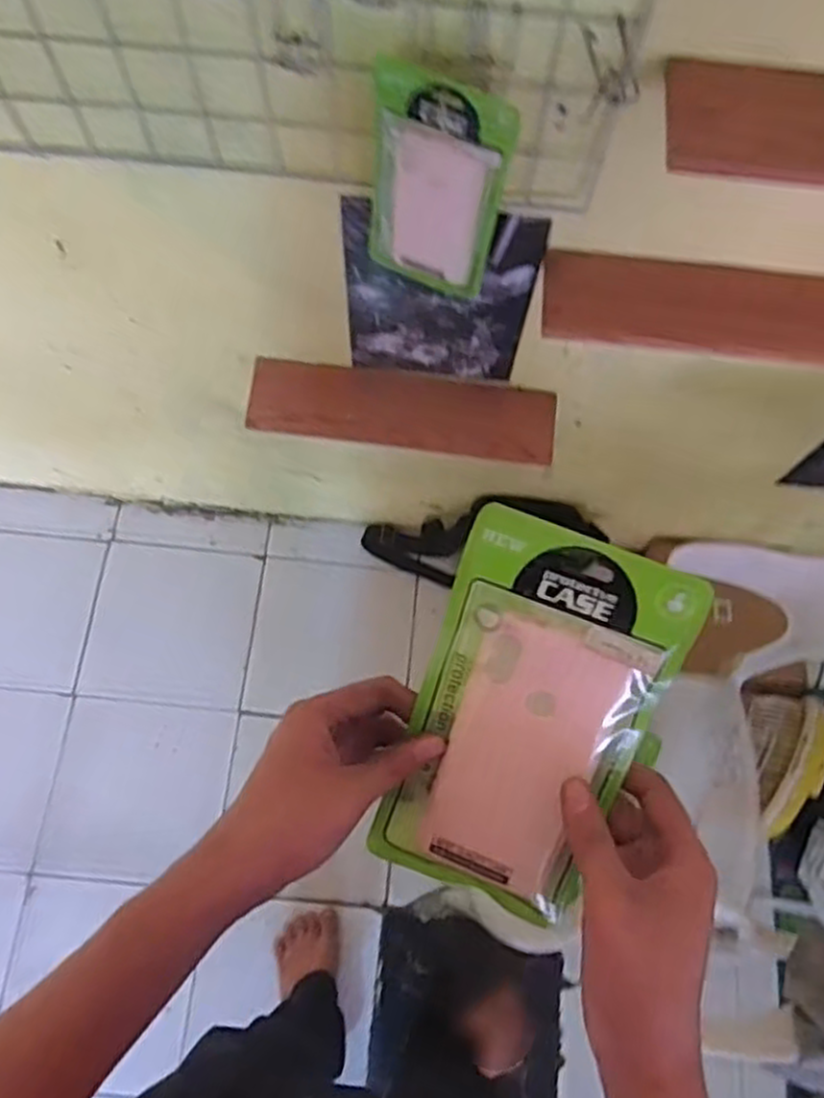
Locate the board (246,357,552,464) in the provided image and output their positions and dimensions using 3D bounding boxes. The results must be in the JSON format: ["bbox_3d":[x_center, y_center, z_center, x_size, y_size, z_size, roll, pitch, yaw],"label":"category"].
[{"bbox_3d":[-0.011,-0.184,1.007,0.390,0.035,0.098,6,84,-2],"label":"board"}]

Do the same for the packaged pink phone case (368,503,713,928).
[{"bbox_3d":[0.056,0.091,0.385,0.111,0.009,0.207,20,108,10],"label":"packaged pink phone case"}]

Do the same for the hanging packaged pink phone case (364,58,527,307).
[{"bbox_3d":[0.019,-0.294,0.641,0.110,0.201,0.013,22,65,4],"label":"hanging packaged pink phone case"}]

